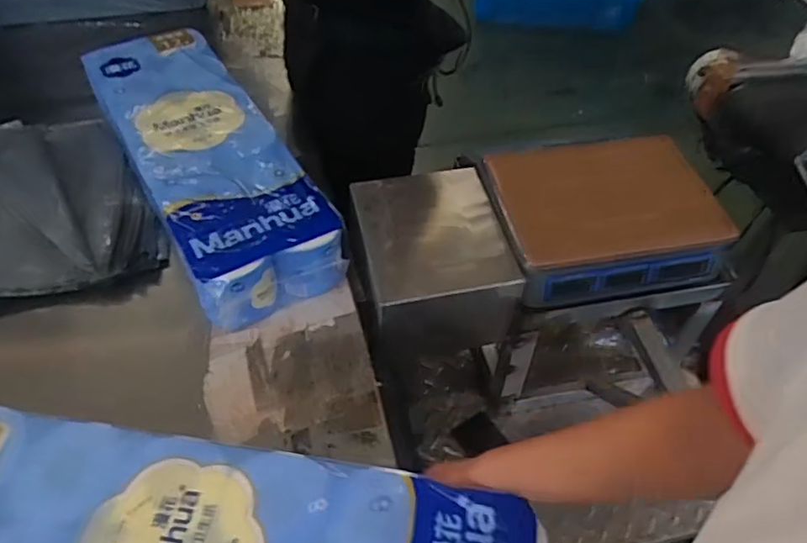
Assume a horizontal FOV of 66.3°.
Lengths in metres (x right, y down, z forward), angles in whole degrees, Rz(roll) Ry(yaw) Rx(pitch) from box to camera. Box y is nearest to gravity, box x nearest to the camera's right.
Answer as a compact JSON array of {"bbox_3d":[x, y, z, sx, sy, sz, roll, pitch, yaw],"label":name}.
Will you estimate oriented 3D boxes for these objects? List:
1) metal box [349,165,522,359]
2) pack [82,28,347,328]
[{"bbox_3d":[0.039,-0.015,0.946,0.209,0.147,0.248,-8,50,-10],"label":"metal box"},{"bbox_3d":[-0.313,-0.183,0.976,0.207,0.097,0.584,-24,55,-20],"label":"pack"}]

